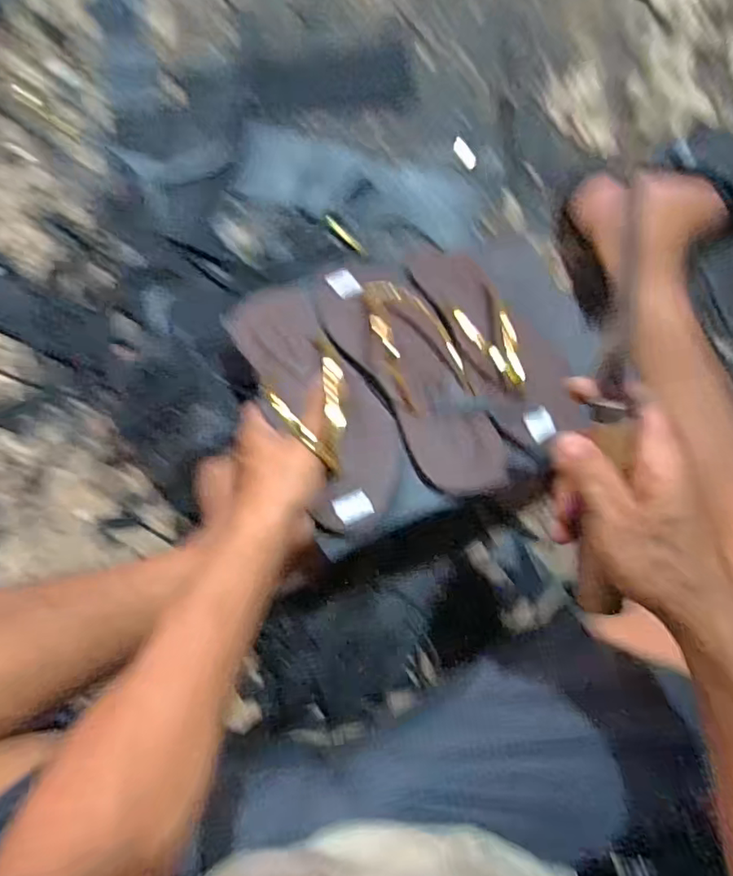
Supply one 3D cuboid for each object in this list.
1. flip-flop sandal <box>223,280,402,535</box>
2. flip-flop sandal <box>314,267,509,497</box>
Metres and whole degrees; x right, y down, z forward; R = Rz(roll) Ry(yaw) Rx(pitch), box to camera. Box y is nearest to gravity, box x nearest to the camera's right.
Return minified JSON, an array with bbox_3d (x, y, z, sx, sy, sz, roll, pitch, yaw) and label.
[{"bbox_3d":[-0.042,-0.041,0.454,0.082,0.046,0.227,-27,64,-8],"label":"flip-flop sandal"},{"bbox_3d":[0.035,-0.067,0.462,0.093,0.063,0.235,-24,64,-8],"label":"flip-flop sandal"}]

